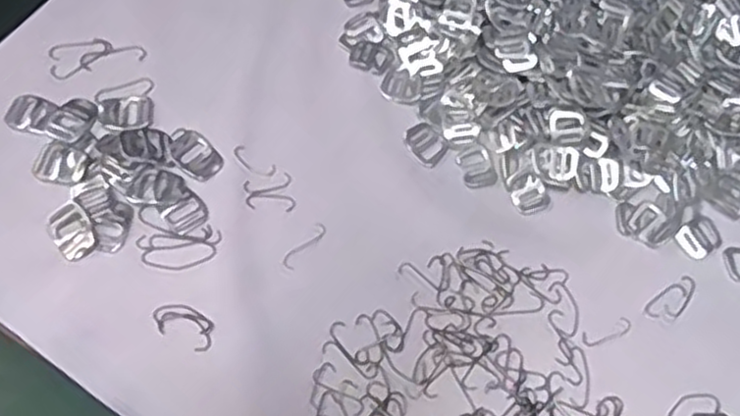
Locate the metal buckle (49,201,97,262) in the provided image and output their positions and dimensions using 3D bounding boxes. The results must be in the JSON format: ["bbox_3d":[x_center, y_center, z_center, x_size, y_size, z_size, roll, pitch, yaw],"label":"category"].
[{"bbox_3d":[-0.203,0.016,0.506,0.025,0.004,0.041,-26,68,-15],"label":"metal buckle"}]

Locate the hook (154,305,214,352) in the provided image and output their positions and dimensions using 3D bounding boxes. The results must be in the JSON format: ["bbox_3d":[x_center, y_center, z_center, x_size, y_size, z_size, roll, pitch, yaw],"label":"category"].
[{"bbox_3d":[-0.121,0.076,0.485,0.042,0.004,0.023,27,66,10],"label":"hook"}]

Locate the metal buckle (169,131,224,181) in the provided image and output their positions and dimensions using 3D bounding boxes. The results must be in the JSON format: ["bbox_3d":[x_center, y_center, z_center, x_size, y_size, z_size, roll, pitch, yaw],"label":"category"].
[{"bbox_3d":[-0.128,-0.038,0.543,0.040,0.006,0.028,42,69,16],"label":"metal buckle"}]

